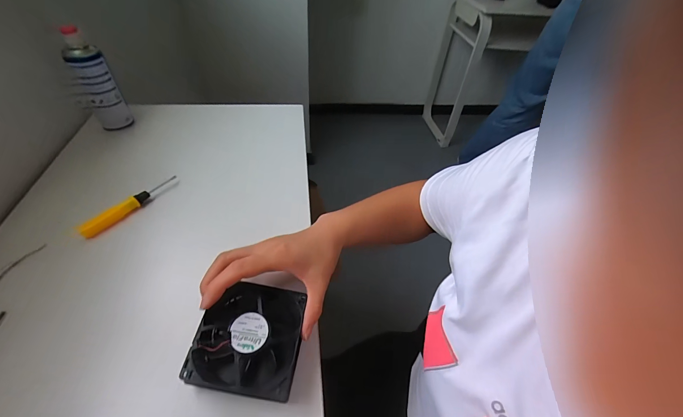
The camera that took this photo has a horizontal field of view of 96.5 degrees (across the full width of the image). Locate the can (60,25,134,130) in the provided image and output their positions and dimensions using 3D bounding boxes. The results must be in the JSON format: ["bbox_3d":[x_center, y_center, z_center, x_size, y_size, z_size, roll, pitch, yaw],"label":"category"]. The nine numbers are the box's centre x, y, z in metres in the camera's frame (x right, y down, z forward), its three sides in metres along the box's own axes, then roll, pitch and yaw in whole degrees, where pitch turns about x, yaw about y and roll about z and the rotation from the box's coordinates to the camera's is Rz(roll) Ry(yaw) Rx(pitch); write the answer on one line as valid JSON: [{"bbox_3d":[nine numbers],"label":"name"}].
[{"bbox_3d":[-0.391,-0.193,0.494,0.040,0.166,0.043,3,47,-3],"label":"can"}]

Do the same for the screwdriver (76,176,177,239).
[{"bbox_3d":[-0.288,-0.007,0.418,0.014,0.017,0.132,27,50,19],"label":"screwdriver"}]

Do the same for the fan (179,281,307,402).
[{"bbox_3d":[-0.084,0.117,0.289,0.090,0.032,0.095,9,47,3],"label":"fan"}]

